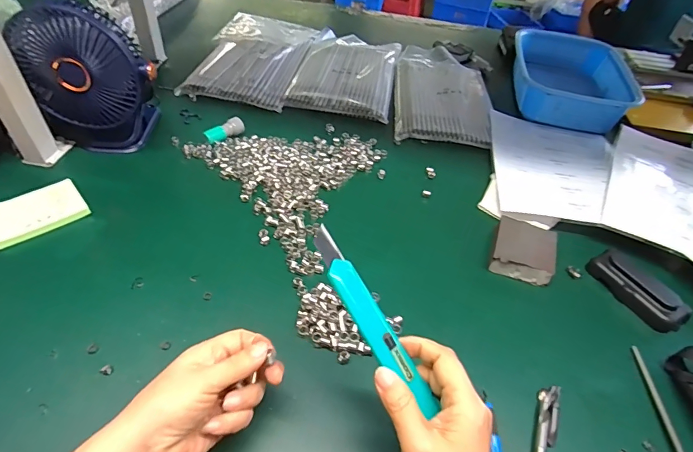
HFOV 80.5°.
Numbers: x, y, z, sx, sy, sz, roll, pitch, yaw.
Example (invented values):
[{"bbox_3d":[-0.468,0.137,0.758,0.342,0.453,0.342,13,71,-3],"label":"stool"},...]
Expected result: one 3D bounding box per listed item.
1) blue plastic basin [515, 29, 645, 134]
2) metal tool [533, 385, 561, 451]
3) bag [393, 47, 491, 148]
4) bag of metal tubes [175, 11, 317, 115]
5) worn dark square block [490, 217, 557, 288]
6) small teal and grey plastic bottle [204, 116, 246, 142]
[{"bbox_3d":[0.428,-0.279,0.803,0.204,0.087,0.275,14,45,6],"label":"blue plastic basin"},{"bbox_3d":[0.172,0.174,0.350,0.018,0.010,0.085,21,46,13],"label":"metal tool"},{"bbox_3d":[0.181,-0.255,0.771,0.172,0.017,0.327,8,45,1],"label":"bag"},{"bbox_3d":[-0.176,-0.330,0.784,0.182,0.026,0.304,9,45,2],"label":"bag of metal tubes"},{"bbox_3d":[0.212,0.028,0.494,0.070,0.026,0.079,18,46,11],"label":"worn dark square block"},{"bbox_3d":[-0.182,-0.142,0.611,0.020,0.021,0.062,36,51,26],"label":"small teal and grey plastic bottle"}]

